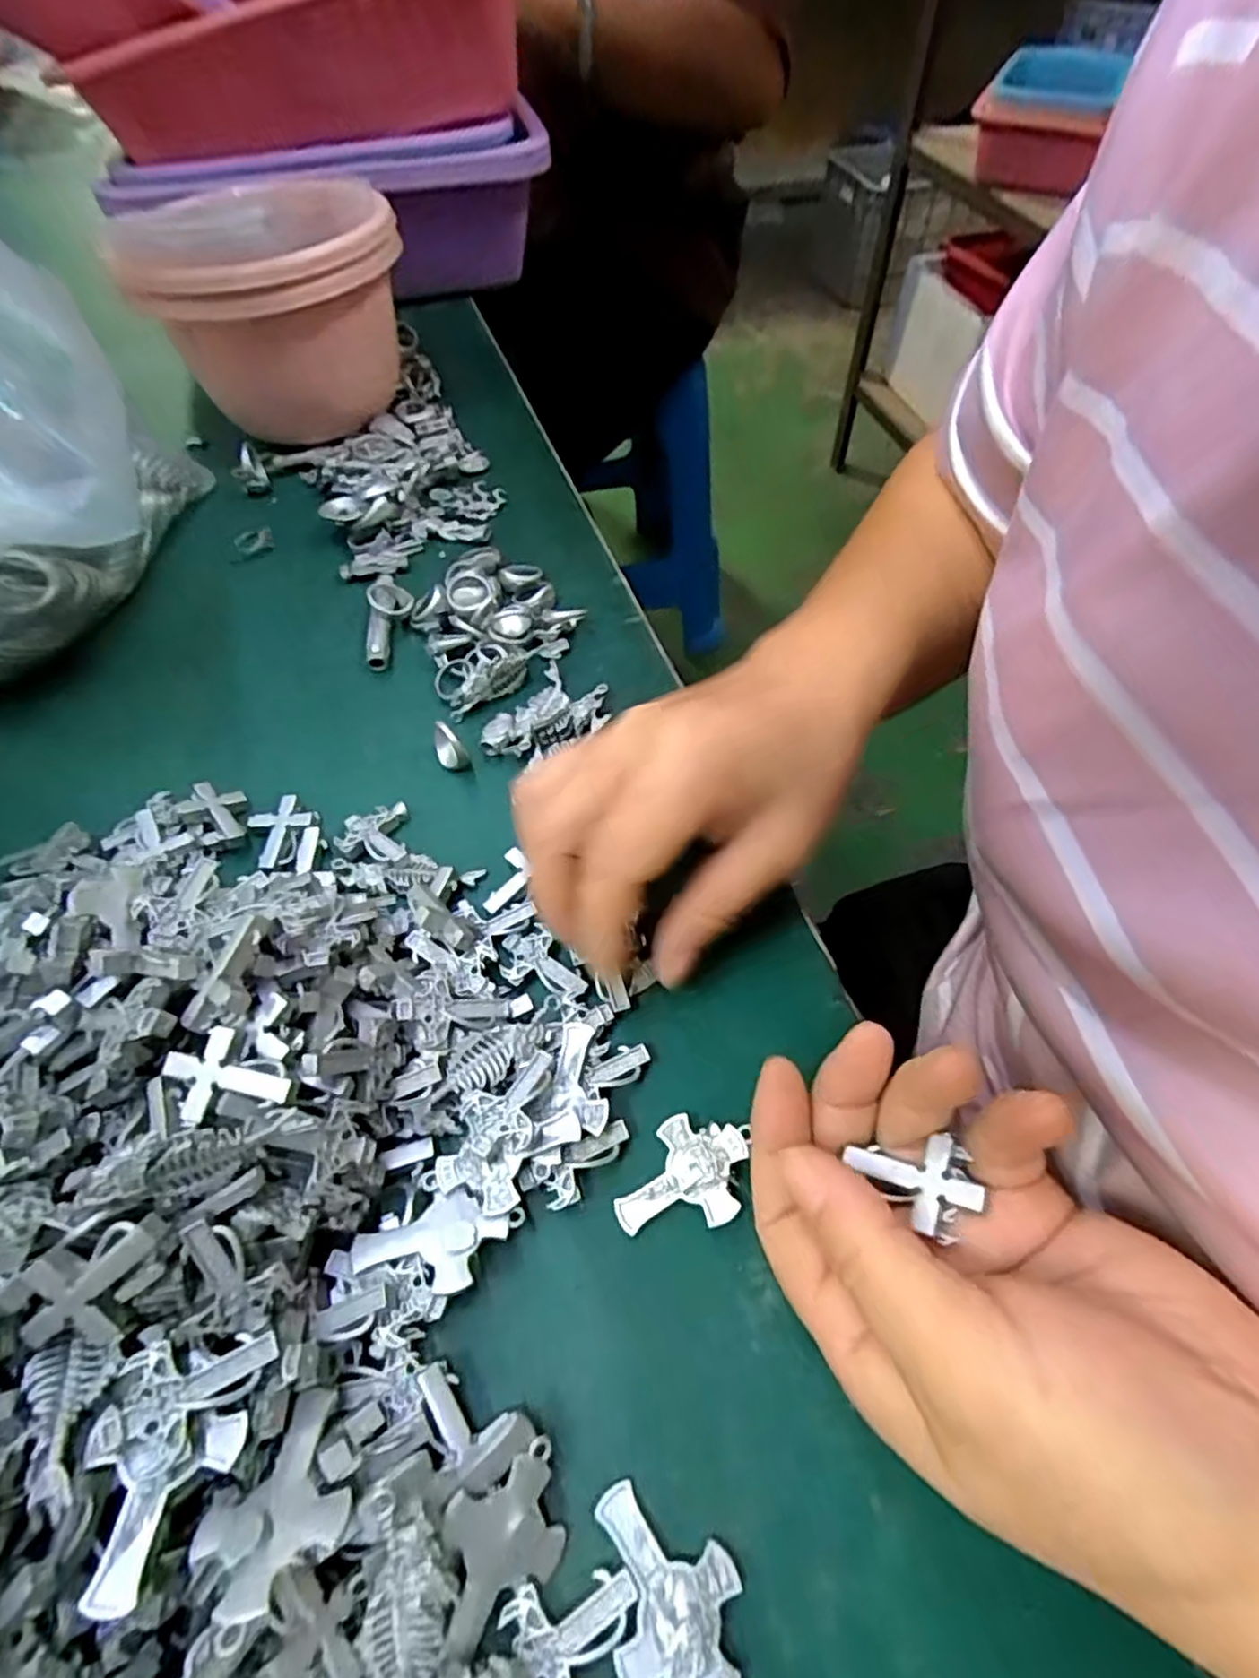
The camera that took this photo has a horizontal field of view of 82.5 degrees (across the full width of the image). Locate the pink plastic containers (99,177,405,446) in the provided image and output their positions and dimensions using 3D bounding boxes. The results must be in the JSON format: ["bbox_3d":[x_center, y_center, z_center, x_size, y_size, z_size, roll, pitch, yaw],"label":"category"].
[{"bbox_3d":[-0.198,-0.307,0.419,0.137,0.119,0.131,-15,58,-8],"label":"pink plastic containers"}]

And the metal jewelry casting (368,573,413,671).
[{"bbox_3d":[-0.118,-0.109,0.355,0.020,0.015,0.055,-6,57,-3],"label":"metal jewelry casting"}]

